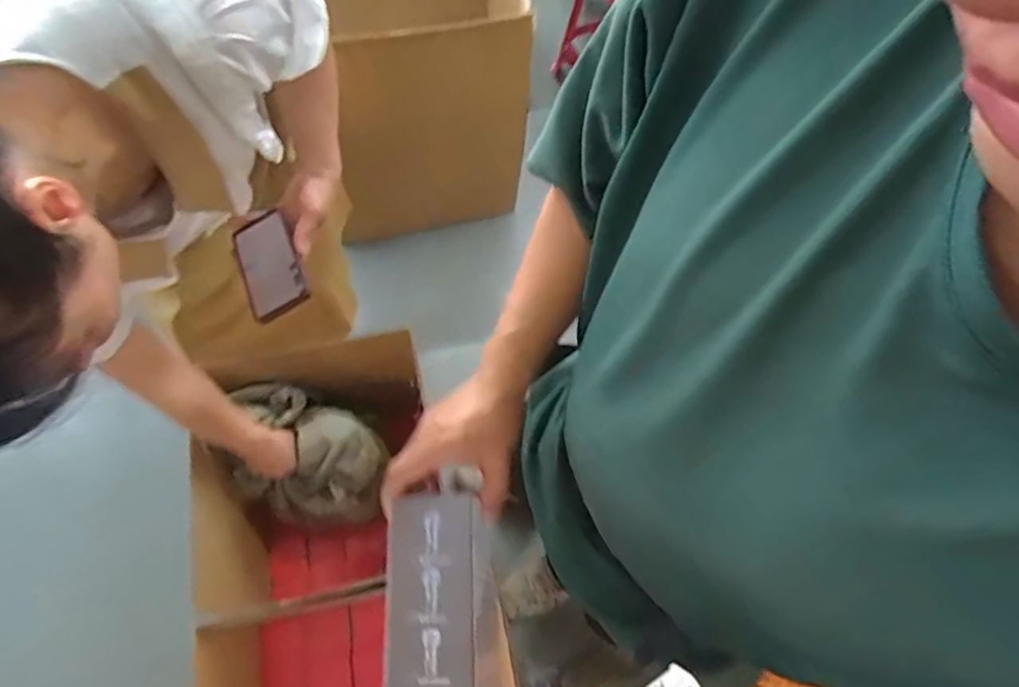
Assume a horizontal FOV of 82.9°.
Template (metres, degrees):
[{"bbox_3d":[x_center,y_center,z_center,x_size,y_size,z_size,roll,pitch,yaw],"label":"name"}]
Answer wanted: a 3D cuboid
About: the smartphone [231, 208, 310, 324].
[{"bbox_3d":[-0.301,-0.100,0.719,0.073,0.013,0.163,-30,59,-4],"label":"smartphone"}]

